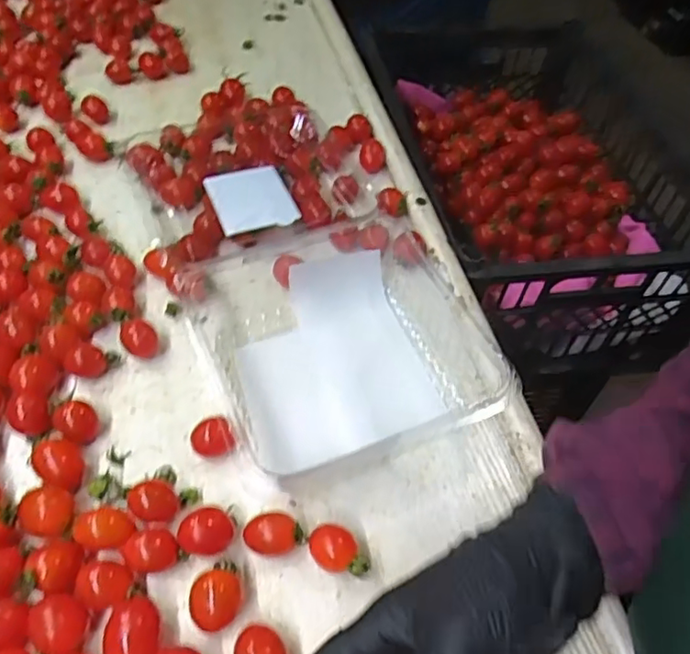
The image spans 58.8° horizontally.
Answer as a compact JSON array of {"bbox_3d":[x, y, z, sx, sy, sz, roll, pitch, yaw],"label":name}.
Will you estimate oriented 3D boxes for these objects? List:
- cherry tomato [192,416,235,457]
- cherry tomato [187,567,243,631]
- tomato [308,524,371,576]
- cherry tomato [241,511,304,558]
[{"bbox_3d":[-0.082,0.071,0.380,0.023,0.023,0.022,2,51,-2],"label":"cherry tomato"},{"bbox_3d":[-0.068,0.145,0.325,0.027,0.019,0.028,2,51,-2],"label":"cherry tomato"},{"bbox_3d":[-0.003,0.126,0.344,0.035,0.018,0.023,16,52,9],"label":"tomato"},{"bbox_3d":[-0.041,0.118,0.347,0.032,0.019,0.021,8,51,2],"label":"cherry tomato"}]

